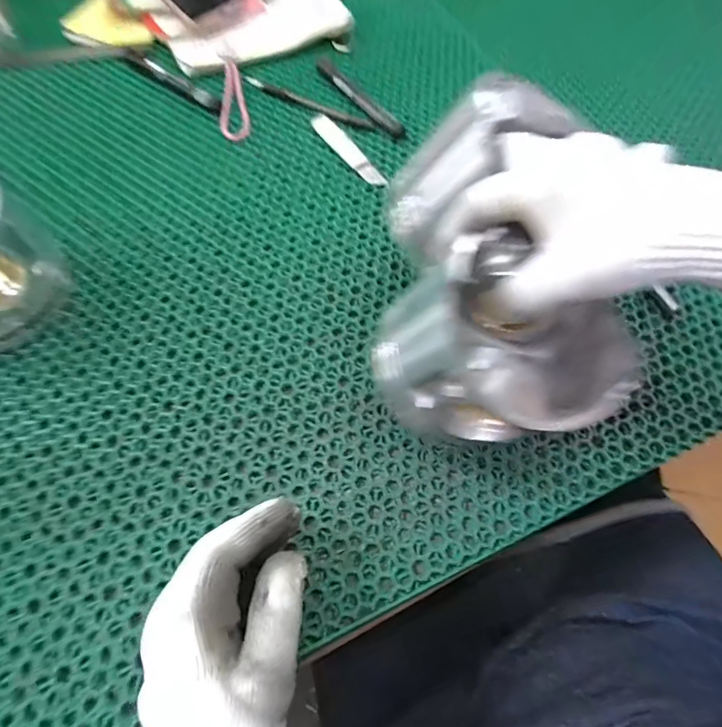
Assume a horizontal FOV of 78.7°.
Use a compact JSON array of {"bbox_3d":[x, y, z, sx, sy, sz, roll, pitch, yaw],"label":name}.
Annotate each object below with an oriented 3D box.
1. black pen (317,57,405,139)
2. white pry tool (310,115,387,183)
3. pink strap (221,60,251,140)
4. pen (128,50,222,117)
[{"bbox_3d":[-0.002,-0.283,0.470,0.017,0.014,0.146,-31,69,-16],"label":"black pen"},{"bbox_3d":[-0.011,-0.213,0.439,0.021,0.007,0.110,-34,70,-17],"label":"white pry tool"},{"bbox_3d":[-0.133,-0.279,0.464,0.028,0.011,0.111,-6,65,-5],"label":"pink strap"},{"bbox_3d":[-0.203,-0.305,0.472,0.153,0.010,0.017,38,69,15],"label":"pen"}]

